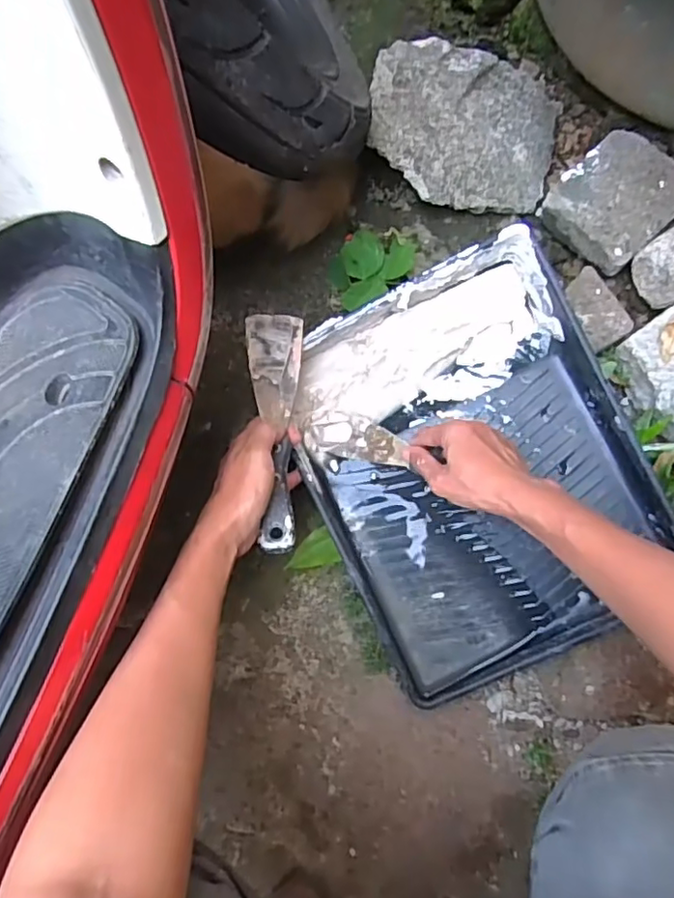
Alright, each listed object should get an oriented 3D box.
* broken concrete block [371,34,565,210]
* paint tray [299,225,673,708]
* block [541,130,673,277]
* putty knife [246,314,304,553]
[{"bbox_3d":[0.130,-0.333,0.631,0.198,0.032,0.164,4,87,-13],"label":"broken concrete block"},{"bbox_3d":[0.121,0.021,0.548,0.269,0.086,0.346,-25,82,-2],"label":"paint tray"},{"bbox_3d":[0.284,-0.252,0.609,0.118,0.039,0.110,-41,83,-4],"label":"block"},{"bbox_3d":[-0.052,-0.018,0.503,0.045,0.011,0.205,-2,75,1],"label":"putty knife"}]

